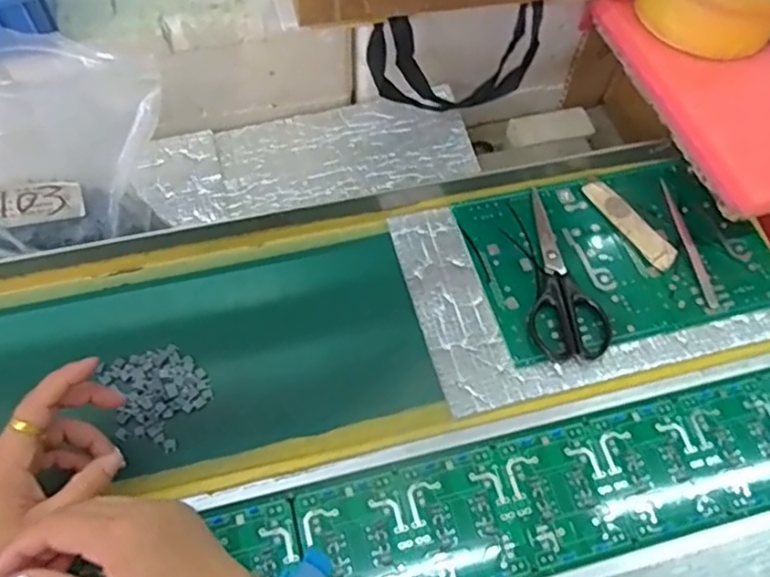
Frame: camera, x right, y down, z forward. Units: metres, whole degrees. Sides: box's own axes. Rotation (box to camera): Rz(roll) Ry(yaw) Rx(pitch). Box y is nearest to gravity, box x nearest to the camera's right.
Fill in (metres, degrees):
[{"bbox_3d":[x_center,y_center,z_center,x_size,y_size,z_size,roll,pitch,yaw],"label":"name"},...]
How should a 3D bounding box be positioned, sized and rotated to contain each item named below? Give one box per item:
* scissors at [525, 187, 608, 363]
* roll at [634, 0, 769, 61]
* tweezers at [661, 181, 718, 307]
[{"bbox_3d":[0.143,-0.015,0.516,0.056,0.018,0.154,5,62,1],"label":"scissors"},{"bbox_3d":[0.287,-0.257,0.560,0.119,0.064,0.119,1,62,-2],"label":"roll"},{"bbox_3d":[0.249,-0.039,0.537,0.012,0.011,0.124,-5,64,-5],"label":"tweezers"}]

